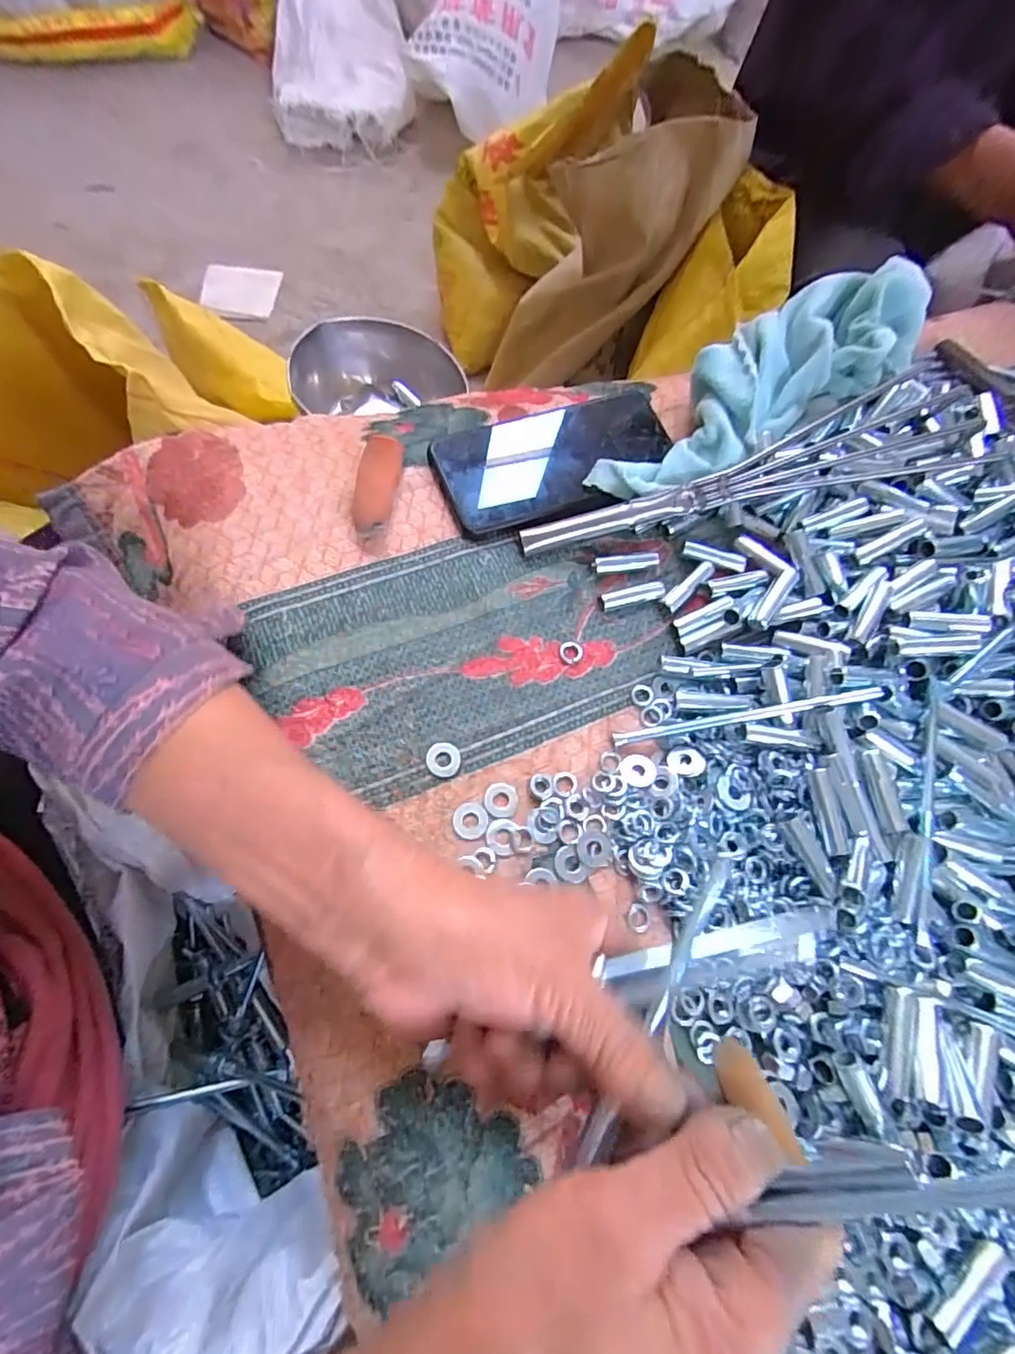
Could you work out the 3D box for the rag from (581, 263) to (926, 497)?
[{"bbox_3d":[0.170,-0.201,0.383,0.267,0.057,0.082,-30,72,-16],"label":"rag"}]

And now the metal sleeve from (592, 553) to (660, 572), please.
[{"bbox_3d":[0.077,-0.073,0.365,0.043,0.011,0.010,-5,67,-7],"label":"metal sleeve"}]

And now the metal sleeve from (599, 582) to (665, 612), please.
[{"bbox_3d":[0.079,-0.051,0.357,0.043,0.008,0.011,-13,68,-10],"label":"metal sleeve"}]

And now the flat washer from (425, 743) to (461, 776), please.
[{"bbox_3d":[-0.035,0.045,0.308,0.018,0.004,0.018,2,66,-4],"label":"flat washer"}]

